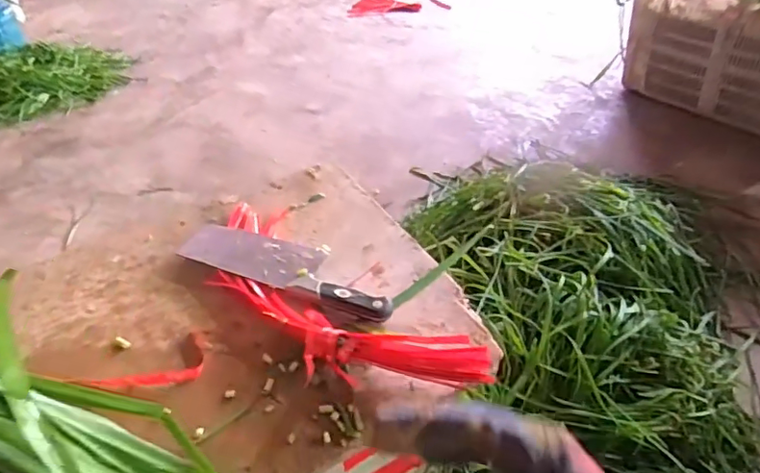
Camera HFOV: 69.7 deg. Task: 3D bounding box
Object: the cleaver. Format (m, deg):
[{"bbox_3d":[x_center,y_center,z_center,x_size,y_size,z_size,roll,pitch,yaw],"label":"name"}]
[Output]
[{"bbox_3d":[-0.109,0.035,0.649,0.279,0.022,0.079,12,42,21],"label":"cleaver"}]

